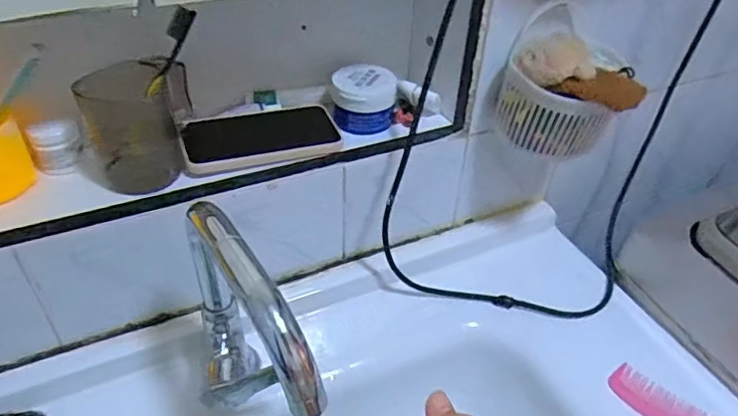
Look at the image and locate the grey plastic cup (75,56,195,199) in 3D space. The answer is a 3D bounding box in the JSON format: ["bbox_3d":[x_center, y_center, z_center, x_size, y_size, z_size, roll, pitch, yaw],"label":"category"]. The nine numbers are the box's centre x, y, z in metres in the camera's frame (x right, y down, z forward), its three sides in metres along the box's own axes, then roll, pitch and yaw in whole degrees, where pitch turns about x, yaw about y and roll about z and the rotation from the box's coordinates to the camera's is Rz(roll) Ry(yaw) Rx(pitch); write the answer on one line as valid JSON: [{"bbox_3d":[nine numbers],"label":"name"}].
[{"bbox_3d":[-0.202,-0.077,0.494,0.078,0.101,0.072,-3,41,-7],"label":"grey plastic cup"}]

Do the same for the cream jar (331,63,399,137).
[{"bbox_3d":[-0.004,-0.114,0.582,0.066,0.048,0.056,3,40,0],"label":"cream jar"}]

